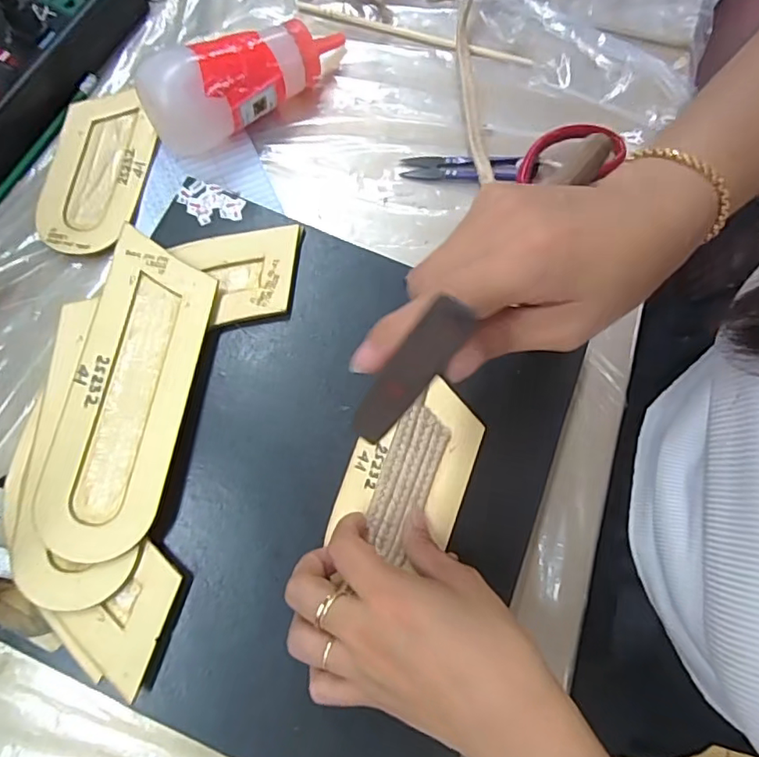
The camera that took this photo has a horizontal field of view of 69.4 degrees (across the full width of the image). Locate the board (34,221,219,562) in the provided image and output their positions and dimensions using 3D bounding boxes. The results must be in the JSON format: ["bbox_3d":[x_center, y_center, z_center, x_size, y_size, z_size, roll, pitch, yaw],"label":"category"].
[{"bbox_3d":[-0.149,0.005,0.328,0.067,0.007,0.191,10,74,-2],"label":"board"}]

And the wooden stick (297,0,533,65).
[{"bbox_3d":[0.026,-0.282,0.449,0.195,0.005,0.013,17,75,4],"label":"wooden stick"}]

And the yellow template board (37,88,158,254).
[{"bbox_3d":[-0.209,-0.154,0.403,0.074,0.007,0.133,11,75,2],"label":"yellow template board"}]

